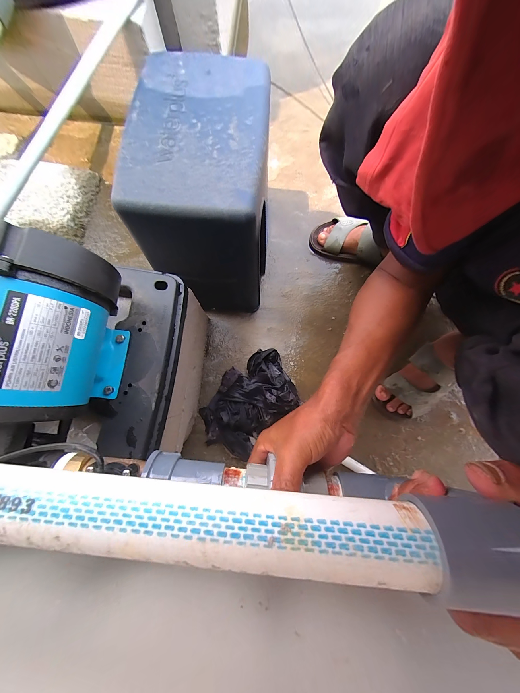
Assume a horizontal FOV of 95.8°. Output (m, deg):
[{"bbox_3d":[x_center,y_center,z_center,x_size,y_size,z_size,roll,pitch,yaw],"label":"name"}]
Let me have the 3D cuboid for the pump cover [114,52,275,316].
[{"bbox_3d":[-0.082,-0.255,0.447,0.193,0.288,0.317,2,81,1],"label":"pump cover"}]

